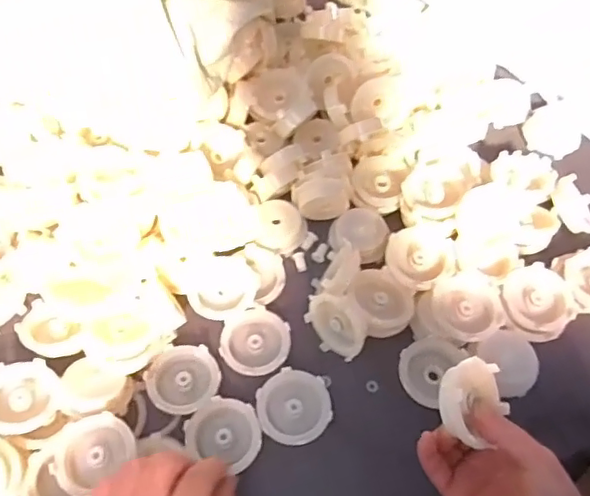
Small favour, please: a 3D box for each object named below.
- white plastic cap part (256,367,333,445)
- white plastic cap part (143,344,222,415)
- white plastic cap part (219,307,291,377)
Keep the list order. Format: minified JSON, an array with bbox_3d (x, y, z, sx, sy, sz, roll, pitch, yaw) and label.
[{"bbox_3d":[0.000,0.121,0.428,0.053,0.018,0.053,0,60,0],"label":"white plastic cap part"},{"bbox_3d":[-0.085,0.101,0.435,0.052,0.016,0.050,0,60,0],"label":"white plastic cap part"},{"bbox_3d":[-0.031,0.075,0.449,0.053,0.016,0.054,0,60,0],"label":"white plastic cap part"}]

